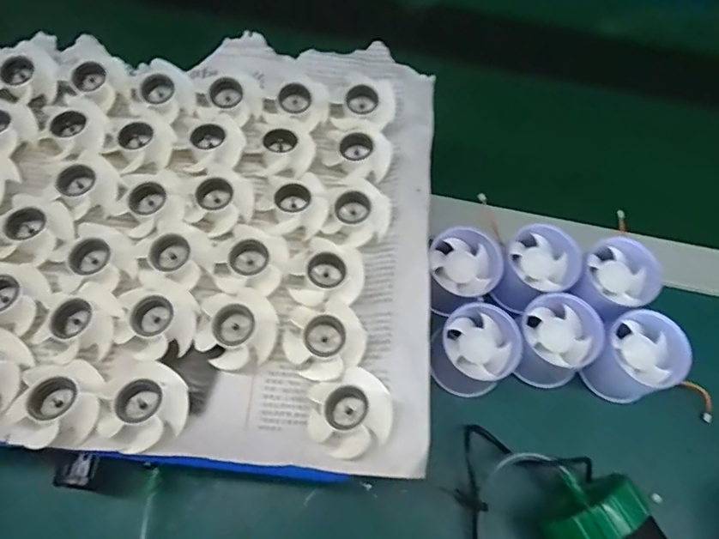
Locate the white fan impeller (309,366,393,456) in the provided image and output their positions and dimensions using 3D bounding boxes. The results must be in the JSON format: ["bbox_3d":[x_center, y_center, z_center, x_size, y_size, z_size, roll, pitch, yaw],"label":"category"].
[{"bbox_3d":[-0.005,0.073,0.265,0.043,0.010,0.039,-20,68,-12],"label":"white fan impeller"}]

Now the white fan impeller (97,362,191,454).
[{"bbox_3d":[-0.111,0.070,0.264,0.044,0.015,0.043,1,66,-3],"label":"white fan impeller"}]

